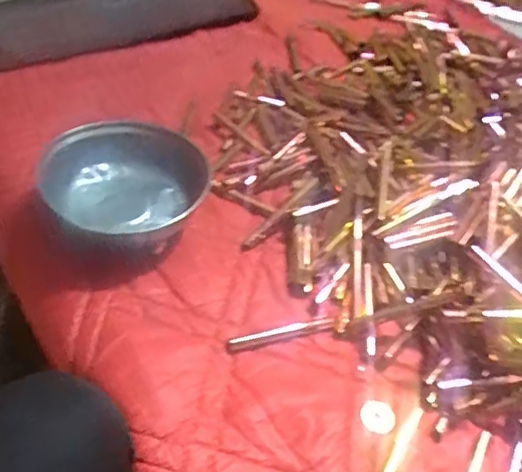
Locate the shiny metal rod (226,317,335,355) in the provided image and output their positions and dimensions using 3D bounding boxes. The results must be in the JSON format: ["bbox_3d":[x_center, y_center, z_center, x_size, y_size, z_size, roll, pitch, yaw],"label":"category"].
[{"bbox_3d":[0.016,0.078,0.471,0.088,0.009,0.015,-11,49,-18],"label":"shiny metal rod"}]

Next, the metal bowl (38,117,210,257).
[{"bbox_3d":[-0.118,-0.041,0.520,0.137,0.061,0.154,-22,53,-29],"label":"metal bowl"}]

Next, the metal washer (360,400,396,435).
[{"bbox_3d":[0.085,0.132,0.430,0.027,0.004,0.026,-8,48,-24],"label":"metal washer"}]

